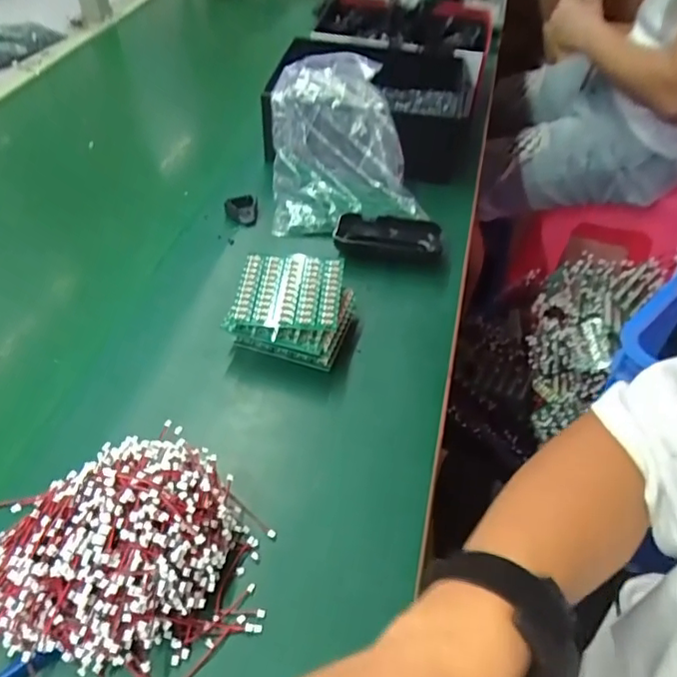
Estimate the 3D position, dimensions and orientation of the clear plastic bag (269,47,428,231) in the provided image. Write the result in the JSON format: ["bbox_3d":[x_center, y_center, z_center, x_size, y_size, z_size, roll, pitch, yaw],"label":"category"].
[{"bbox_3d":[0.006,-0.219,0.626,0.157,0.121,0.176,-2,47,-3],"label":"clear plastic bag"}]

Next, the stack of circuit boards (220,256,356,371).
[{"bbox_3d":[-0.039,-0.025,0.494,0.094,0.056,0.081,11,48,9],"label":"stack of circuit boards"}]

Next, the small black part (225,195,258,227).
[{"bbox_3d":[-0.107,-0.141,0.623,0.034,0.013,0.042,-5,48,-5],"label":"small black part"}]

